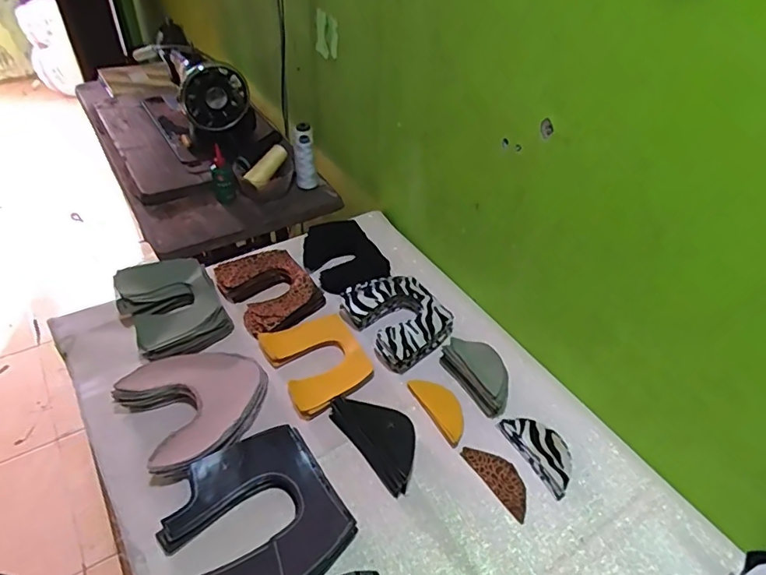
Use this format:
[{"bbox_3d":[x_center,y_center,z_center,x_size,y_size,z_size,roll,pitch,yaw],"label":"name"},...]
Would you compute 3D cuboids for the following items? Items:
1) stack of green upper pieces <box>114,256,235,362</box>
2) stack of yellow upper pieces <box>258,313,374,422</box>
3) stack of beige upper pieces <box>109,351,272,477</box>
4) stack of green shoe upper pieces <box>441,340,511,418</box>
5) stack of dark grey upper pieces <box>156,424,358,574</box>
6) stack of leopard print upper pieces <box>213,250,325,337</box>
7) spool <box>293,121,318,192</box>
[{"bbox_3d":[-0.327,0.031,0.817,0.138,0.069,0.185,-25,50,-27],"label":"stack of green upper pieces"},{"bbox_3d":[-0.094,0.106,0.767,0.128,0.032,0.159,-20,48,-23],"label":"stack of yellow upper pieces"},{"bbox_3d":[-0.247,0.150,0.695,0.172,0.051,0.181,33,51,28],"label":"stack of beige upper pieces"},{"bbox_3d":[0.137,0.123,0.747,0.050,0.060,0.124,-21,49,-24],"label":"stack of green shoe upper pieces"},{"bbox_3d":[-0.144,0.260,0.589,0.180,0.034,0.182,-26,50,-28],"label":"stack of dark grey upper pieces"},{"bbox_3d":[-0.192,0.006,0.873,0.128,0.047,0.168,-29,52,-30],"label":"stack of leopard print upper pieces"},{"bbox_3d":[-0.164,-0.272,1.102,0.041,0.136,0.036,-8,22,-13],"label":"spool"}]

